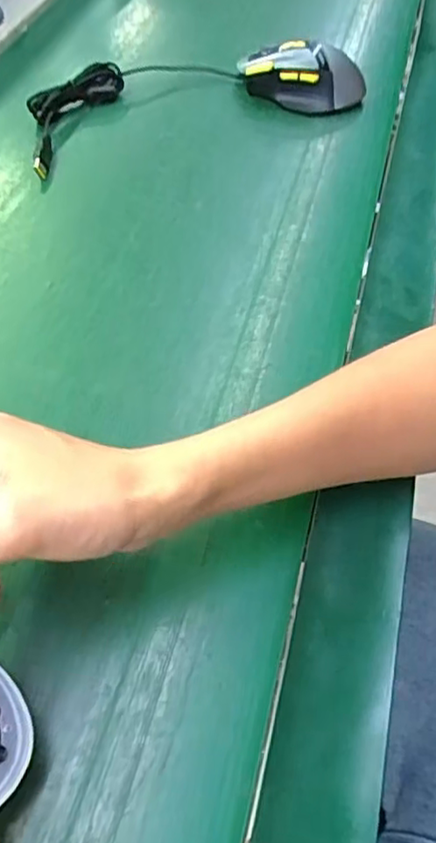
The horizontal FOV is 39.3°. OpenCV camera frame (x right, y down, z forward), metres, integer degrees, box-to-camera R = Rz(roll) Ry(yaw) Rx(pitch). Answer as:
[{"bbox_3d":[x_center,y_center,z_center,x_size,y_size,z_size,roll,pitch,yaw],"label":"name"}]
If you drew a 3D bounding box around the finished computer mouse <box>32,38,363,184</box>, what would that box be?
[{"bbox_3d":[-0.025,-0.312,0.564,0.316,0.039,0.118,-20,59,-16],"label":"finished computer mouse"}]

